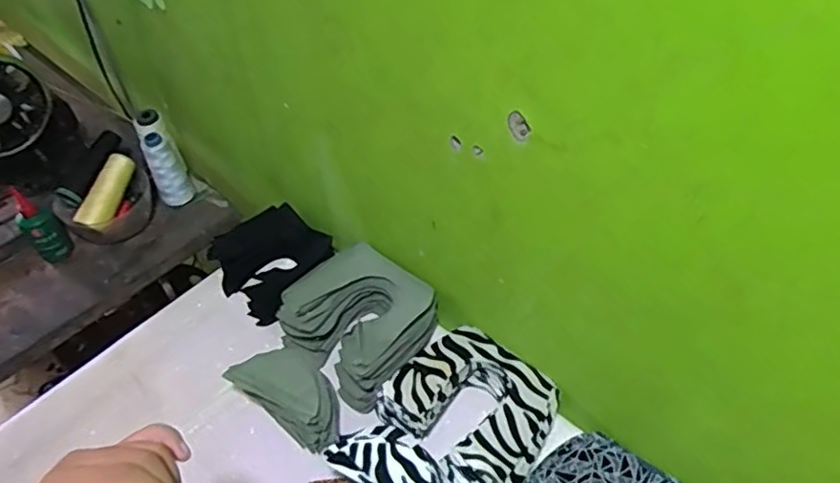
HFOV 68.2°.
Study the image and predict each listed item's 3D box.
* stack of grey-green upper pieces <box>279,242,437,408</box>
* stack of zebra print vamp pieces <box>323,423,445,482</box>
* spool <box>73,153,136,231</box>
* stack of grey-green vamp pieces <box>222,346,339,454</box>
[{"bbox_3d":[-0.067,0.088,0.708,0.159,0.067,0.141,33,58,28],"label":"stack of grey-green upper pieces"},{"bbox_3d":[-0.025,0.219,0.580,0.126,0.060,0.062,28,56,25],"label":"stack of zebra print vamp pieces"},{"bbox_3d":[-0.425,-0.069,0.846,0.036,0.032,0.114,12,67,13],"label":"spool"},{"bbox_3d":[-0.135,0.159,0.649,0.130,0.067,0.059,25,54,23],"label":"stack of grey-green vamp pieces"}]

